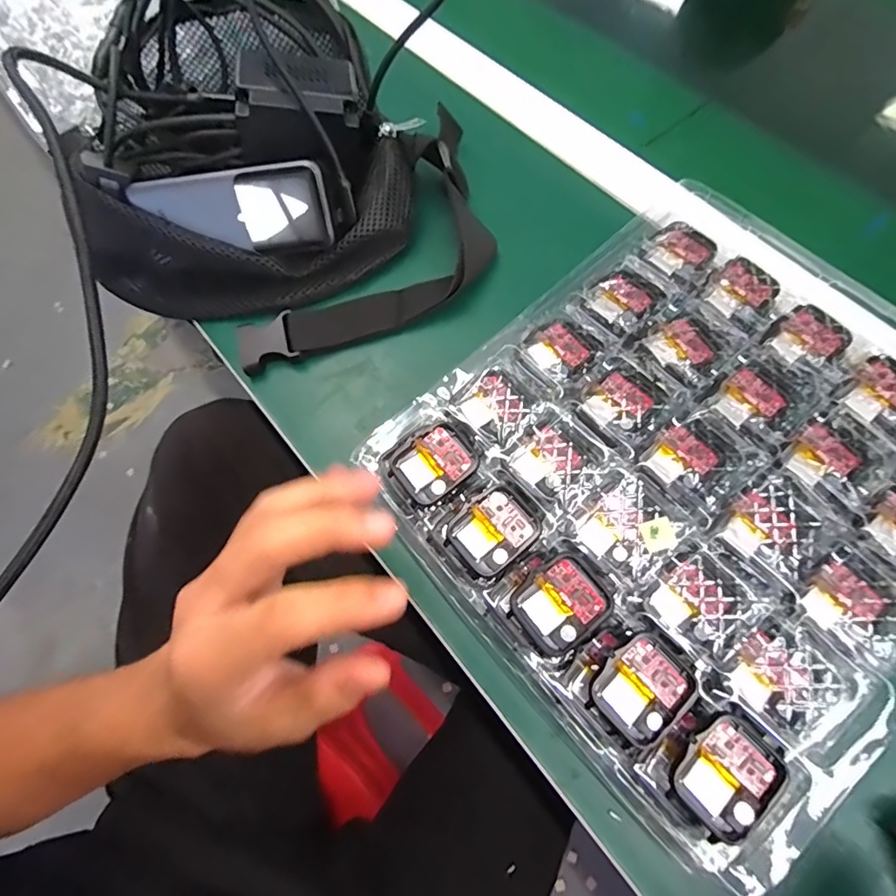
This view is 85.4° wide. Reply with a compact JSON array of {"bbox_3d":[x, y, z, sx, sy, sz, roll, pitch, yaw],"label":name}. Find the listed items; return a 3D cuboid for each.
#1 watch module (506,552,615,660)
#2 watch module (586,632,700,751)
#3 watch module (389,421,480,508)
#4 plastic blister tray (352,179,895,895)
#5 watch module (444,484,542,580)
[{"bbox_3d":[0.055,0.077,0.240,0.044,0.011,0.037,-38,72,-10],"label":"watch module"},{"bbox_3d":[0.091,0.112,0.226,0.043,0.009,0.037,-40,72,-10],"label":"watch module"},{"bbox_3d":[-0.008,0.009,0.270,0.042,0.005,0.036,-38,72,-10],"label":"watch module"},{"bbox_3d":[0.138,0.013,0.272,0.291,0.037,0.275,-40,72,-10],"label":"plastic blister tray"},{"bbox_3d":[0.023,0.044,0.255,0.043,0.007,0.038,-40,72,-10],"label":"watch module"}]

